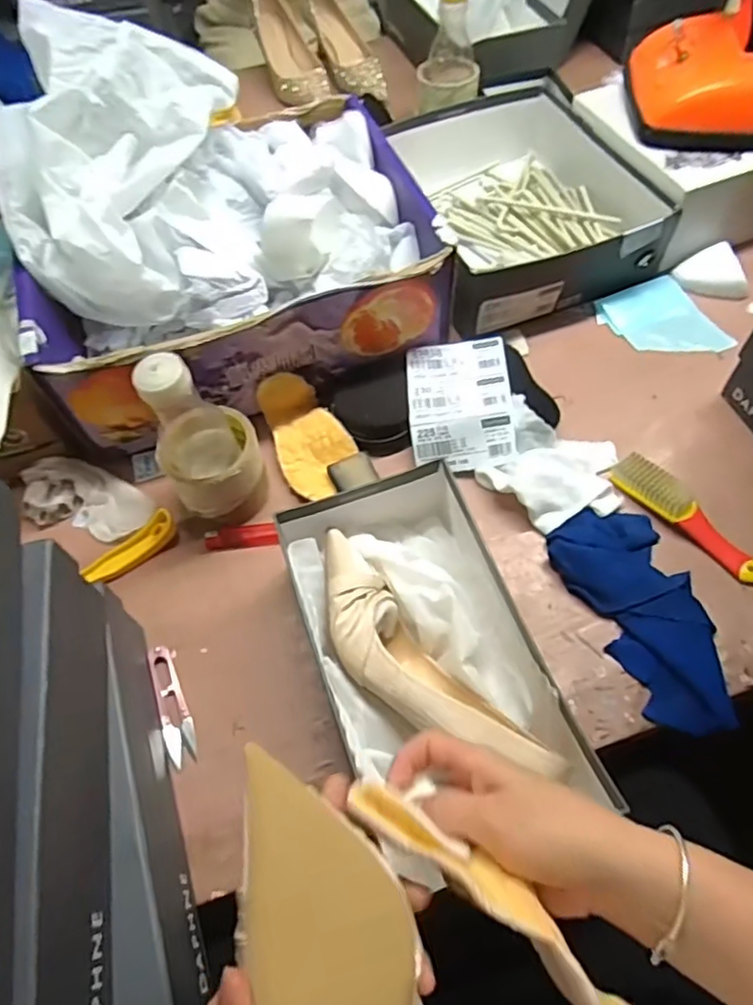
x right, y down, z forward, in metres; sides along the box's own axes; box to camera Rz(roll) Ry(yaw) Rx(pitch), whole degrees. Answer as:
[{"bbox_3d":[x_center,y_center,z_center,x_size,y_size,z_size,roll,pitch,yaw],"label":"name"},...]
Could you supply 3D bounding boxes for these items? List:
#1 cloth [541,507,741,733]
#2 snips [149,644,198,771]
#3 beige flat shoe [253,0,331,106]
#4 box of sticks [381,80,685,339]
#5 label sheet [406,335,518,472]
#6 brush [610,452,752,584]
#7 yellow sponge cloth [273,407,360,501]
[{"bbox_3d":[0.229,0.092,0.533,0.097,0.019,0.202,-16,60,-6],"label":"cloth"},{"bbox_3d":[-0.173,0.169,0.530,0.024,0.008,0.103,-21,60,-9],"label":"snips"},{"bbox_3d":[-0.140,-0.720,0.990,0.085,0.048,0.216,-22,82,-10],"label":"beige flat shoe"},{"bbox_3d":[0.155,-0.390,0.784,0.289,0.092,0.366,-18,60,-8],"label":"box of sticks"},{"bbox_3d":[0.084,-0.103,0.644,0.100,0.038,0.142,-3,59,2],"label":"label sheet"},{"bbox_3d":[0.288,0.012,0.578,0.038,0.024,0.156,-34,63,-16],"label":"brush"},{"bbox_3d":[-0.060,-0.051,0.633,0.075,0.016,0.092,-24,61,-11],"label":"yellow sponge cloth"}]

